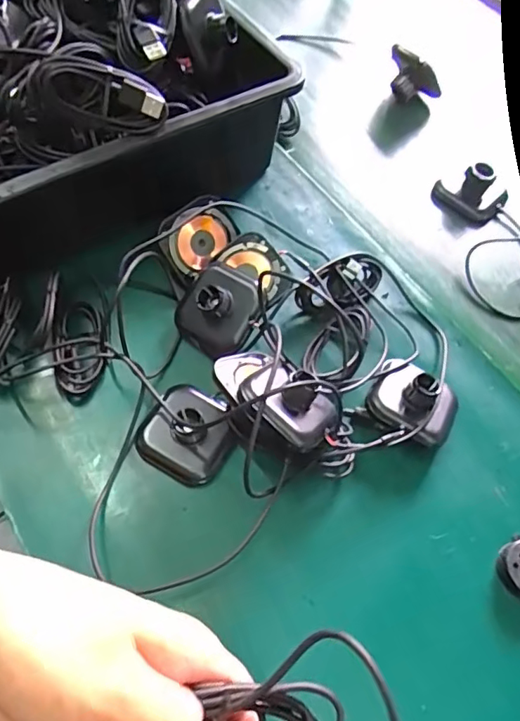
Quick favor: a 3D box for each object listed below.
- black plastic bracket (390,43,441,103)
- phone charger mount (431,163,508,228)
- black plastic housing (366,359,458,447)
[{"bbox_3d":[0.156,-0.288,0.549,0.046,0.040,0.045,4,62,-3],"label":"black plastic bracket"},{"bbox_3d":[0.191,-0.154,0.494,0.062,0.037,0.043,36,65,16],"label":"phone charger mount"},{"bbox_3d":[0.104,0.030,0.374,0.058,0.032,0.050,28,63,9],"label":"black plastic housing"}]

